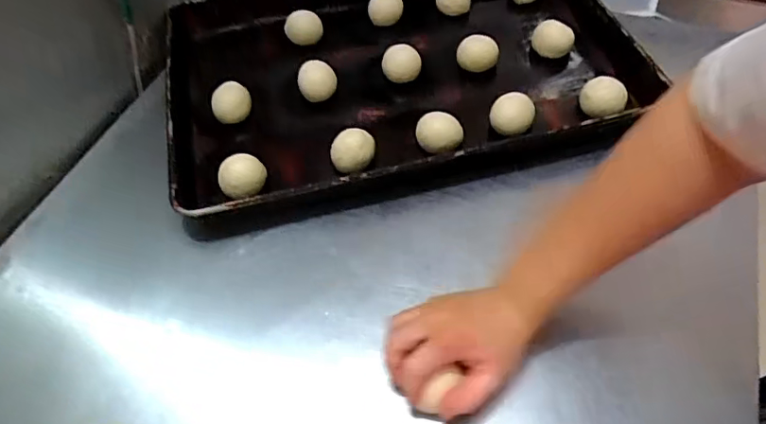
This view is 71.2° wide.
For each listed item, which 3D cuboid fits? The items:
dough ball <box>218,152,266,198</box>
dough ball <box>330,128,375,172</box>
[{"bbox_3d":[-0.164,-0.039,0.629,0.051,0.040,0.048,-2,54,3],"label":"dough ball"},{"bbox_3d":[-0.036,-0.072,0.642,0.051,0.049,0.051,-2,54,3],"label":"dough ball"}]

